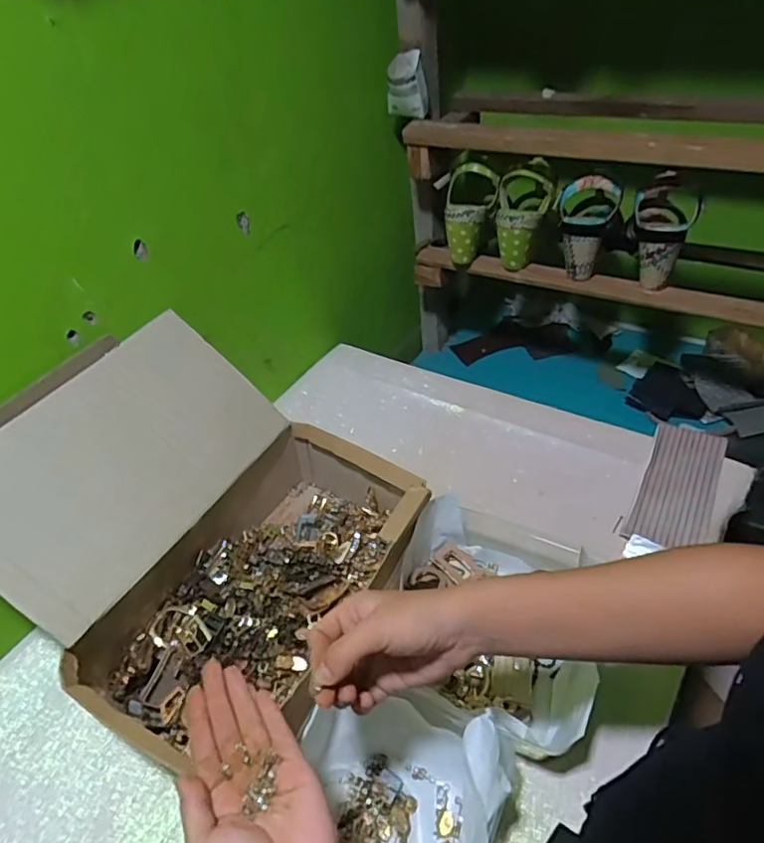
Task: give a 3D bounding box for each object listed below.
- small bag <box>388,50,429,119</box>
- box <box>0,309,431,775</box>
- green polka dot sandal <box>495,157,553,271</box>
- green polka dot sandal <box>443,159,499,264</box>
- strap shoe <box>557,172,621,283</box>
[{"bbox_3d":[0.036,-0.495,0.828,0.056,0.077,0.051,-4,41,3],"label":"small bag"},{"bbox_3d":[-0.179,0.098,0.562,0.332,0.213,0.332,25,52,29],"label":"box"},{"bbox_3d":[0.209,-0.303,0.829,0.079,0.138,0.078,1,42,10],"label":"green polka dot sandal"},{"bbox_3d":[0.125,-0.313,0.857,0.073,0.146,0.058,24,30,28],"label":"green polka dot sandal"},{"bbox_3d":[0.285,-0.276,0.791,0.080,0.127,0.092,9,44,18],"label":"strap shoe"}]

